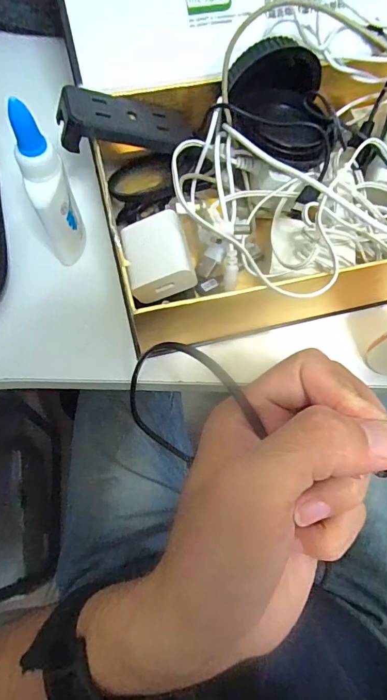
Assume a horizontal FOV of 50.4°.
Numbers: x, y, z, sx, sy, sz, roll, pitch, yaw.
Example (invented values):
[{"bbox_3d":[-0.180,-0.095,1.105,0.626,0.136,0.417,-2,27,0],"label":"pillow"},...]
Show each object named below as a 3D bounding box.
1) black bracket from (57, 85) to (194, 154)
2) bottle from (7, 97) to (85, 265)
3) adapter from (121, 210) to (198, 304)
[{"bbox_3d":[-0.040,-0.133,0.245,0.079,0.018,0.031,-9,68,-27],"label":"black bracket"},{"bbox_3d":[-0.078,-0.084,0.228,0.022,0.101,0.031,-20,71,-10],"label":"bottle"},{"bbox_3d":[-0.020,-0.055,0.248,0.038,0.025,0.047,-23,71,8],"label":"adapter"}]

